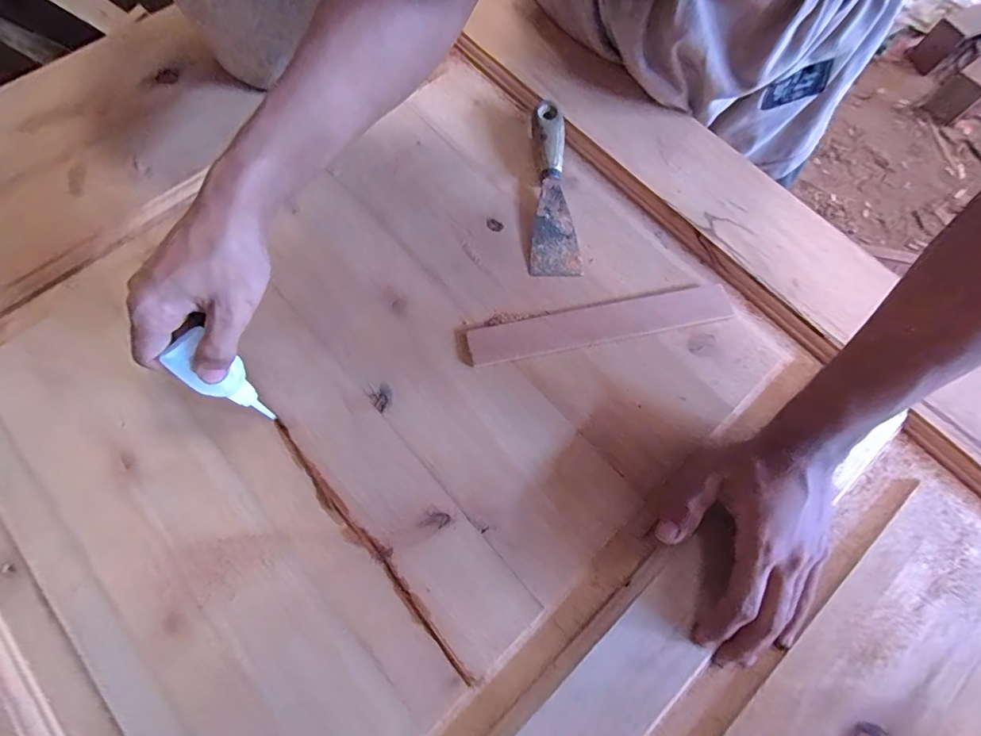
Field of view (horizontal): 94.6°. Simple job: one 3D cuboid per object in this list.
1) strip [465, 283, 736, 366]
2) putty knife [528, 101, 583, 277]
[{"bbox_3d":[0.096,-0.039,0.391,0.230,0.004,0.033,-12,73,-6],"label":"strip"},{"bbox_3d":[0.060,-0.168,0.423,0.046,0.024,0.170,1,72,-2],"label":"putty knife"}]

